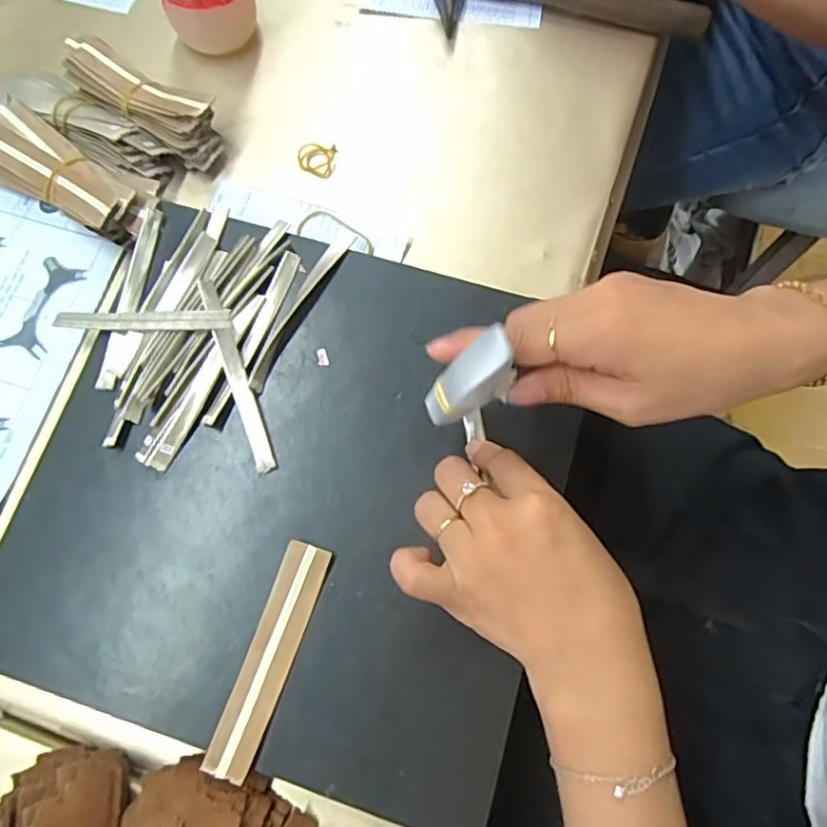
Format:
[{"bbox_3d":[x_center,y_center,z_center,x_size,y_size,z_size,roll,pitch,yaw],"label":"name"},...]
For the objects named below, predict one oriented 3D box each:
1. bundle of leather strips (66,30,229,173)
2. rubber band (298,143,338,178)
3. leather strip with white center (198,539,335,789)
[{"bbox_3d":[-0.194,-0.226,0.439,0.132,0.038,0.043,32,77,9],"label":"bundle of leather strips"},{"bbox_3d":[-0.071,-0.186,0.440,0.026,0.004,0.026,6,74,2],"label":"rubber band"},{"bbox_3d":[-0.078,0.129,0.324,0.025,0.007,0.121,19,75,6],"label":"leather strip with white center"}]

